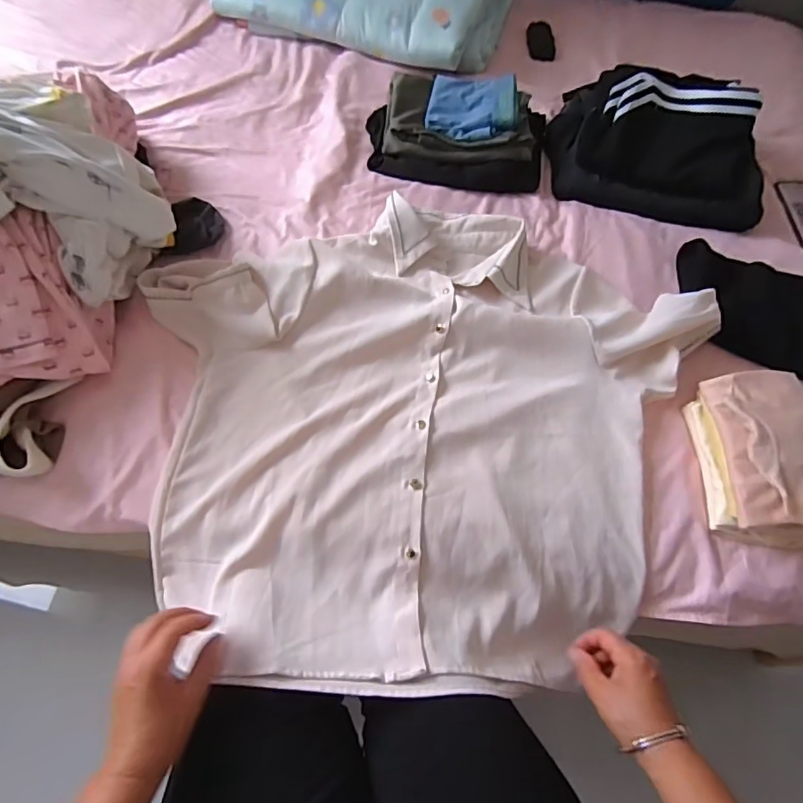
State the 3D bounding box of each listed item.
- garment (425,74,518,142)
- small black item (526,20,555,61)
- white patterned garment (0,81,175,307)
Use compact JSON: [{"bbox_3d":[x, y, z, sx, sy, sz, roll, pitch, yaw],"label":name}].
[{"bbox_3d":[0.116,-0.482,0.846,0.143,0.031,0.136,11,61,1],"label":"garment"},{"bbox_3d":[0.291,-0.754,1.093,0.056,0.009,0.110,-1,72,8],"label":"small black item"},{"bbox_3d":[-0.431,-0.273,0.590,0.255,0.232,0.248,-10,63,-11],"label":"white patterned garment"}]

